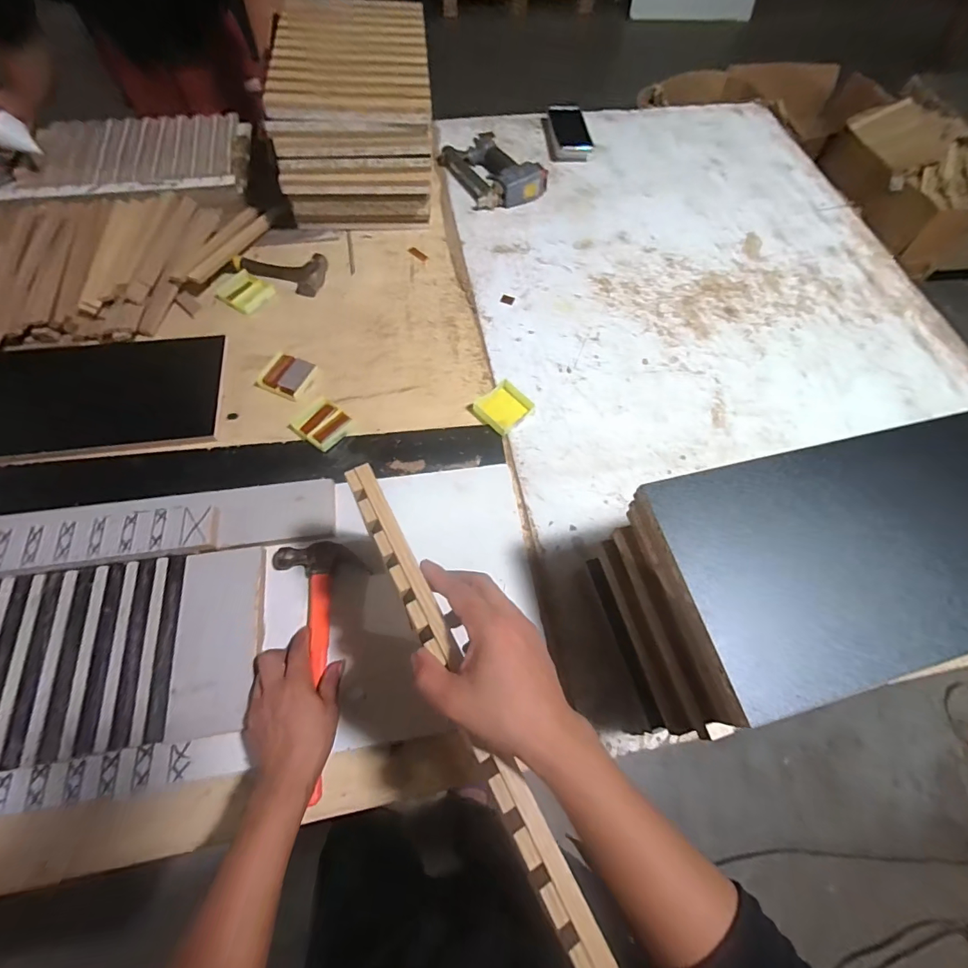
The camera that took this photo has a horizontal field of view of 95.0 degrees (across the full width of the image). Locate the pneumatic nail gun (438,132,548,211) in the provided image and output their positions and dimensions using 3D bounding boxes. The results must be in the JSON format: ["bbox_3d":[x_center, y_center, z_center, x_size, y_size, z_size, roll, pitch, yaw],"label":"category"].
[{"bbox_3d":[0.010,-0.615,0.852,0.139,0.043,0.211,-27,70,-14],"label":"pneumatic nail gun"}]

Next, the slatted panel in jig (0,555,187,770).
[{"bbox_3d":[-0.495,0.184,0.441,0.348,0.014,0.184,-7,65,-7],"label":"slatted panel in jig"}]

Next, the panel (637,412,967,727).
[{"bbox_3d":[0.325,0.045,0.359,0.355,0.016,0.178,-12,67,-8],"label":"panel"}]

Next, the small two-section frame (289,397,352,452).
[{"bbox_3d":[-0.223,-0.083,0.617,0.066,0.006,0.063,35,69,12],"label":"small two-section frame"}]

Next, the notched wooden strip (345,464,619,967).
[{"bbox_3d":[-0.020,0.133,0.313,0.023,0.008,0.354,-26,68,-13],"label":"notched wooden strip"}]

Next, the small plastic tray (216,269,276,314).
[{"bbox_3d":[-0.384,-0.309,0.715,0.067,0.010,0.070,31,68,10],"label":"small plastic tray"}]

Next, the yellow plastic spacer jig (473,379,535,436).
[{"bbox_3d":[0.029,-0.112,0.649,0.073,0.015,0.063,-41,74,-18],"label":"yellow plastic spacer jig"}]

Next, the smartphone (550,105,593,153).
[{"bbox_3d":[0.184,-0.748,0.935,0.078,0.013,0.150,-2,68,-8],"label":"smartphone"}]

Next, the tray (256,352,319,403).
[{"bbox_3d":[-0.287,-0.158,0.645,0.067,0.010,0.065,22,67,7],"label":"tray"}]

